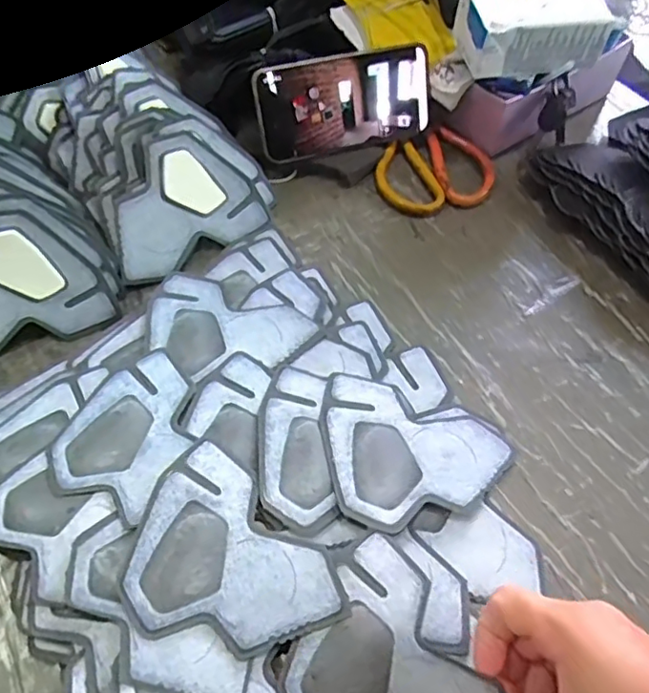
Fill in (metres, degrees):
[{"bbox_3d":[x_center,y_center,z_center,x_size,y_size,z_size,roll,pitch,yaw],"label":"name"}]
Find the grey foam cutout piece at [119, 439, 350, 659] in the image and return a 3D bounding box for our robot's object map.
[{"bbox_3d":[-0.059,0.123,0.330,0.121,0.015,0.092,38,62,24],"label":"grey foam cutout piece"}]

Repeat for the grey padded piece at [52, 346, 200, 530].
[{"bbox_3d":[-0.121,0.051,0.377,0.078,0.008,0.103,23,60,12],"label":"grey padded piece"}]

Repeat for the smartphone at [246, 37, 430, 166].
[{"bbox_3d":[0.018,-0.212,0.513,0.153,0.076,0.012,-15,31,-10],"label":"smartphone"}]

